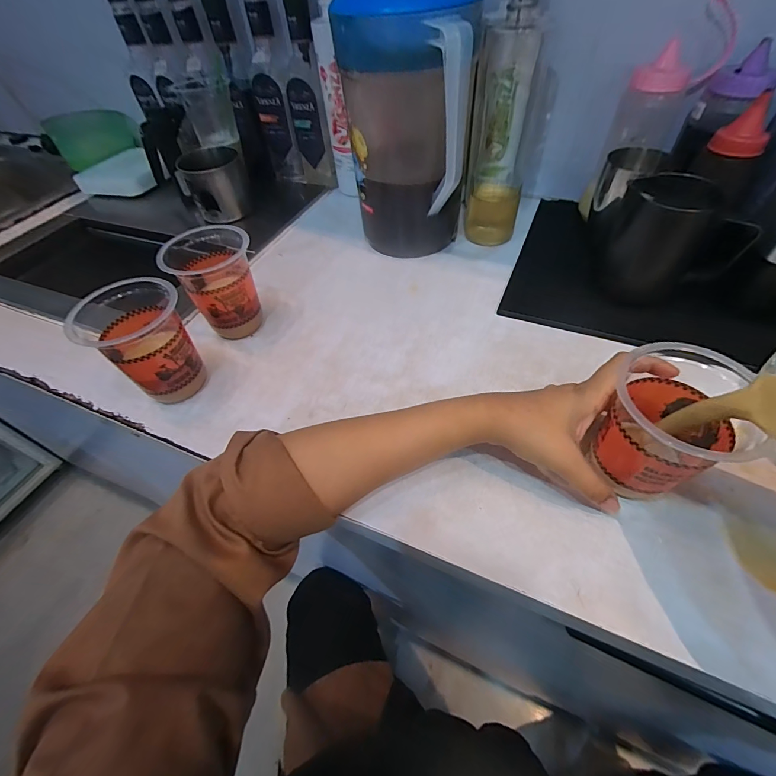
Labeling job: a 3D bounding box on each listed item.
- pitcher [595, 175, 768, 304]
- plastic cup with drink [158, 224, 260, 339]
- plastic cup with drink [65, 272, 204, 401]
[{"bbox_3d":[0.294,-0.153,0.396,0.095,0.099,0.073,8,54,12],"label":"pitcher"},{"bbox_3d":[-0.191,-0.118,0.429,0.081,0.108,0.084,-3,52,3],"label":"plastic cup with drink"},{"bbox_3d":[-0.232,-0.040,0.371,0.083,0.108,0.079,-3,52,3],"label":"plastic cup with drink"}]

